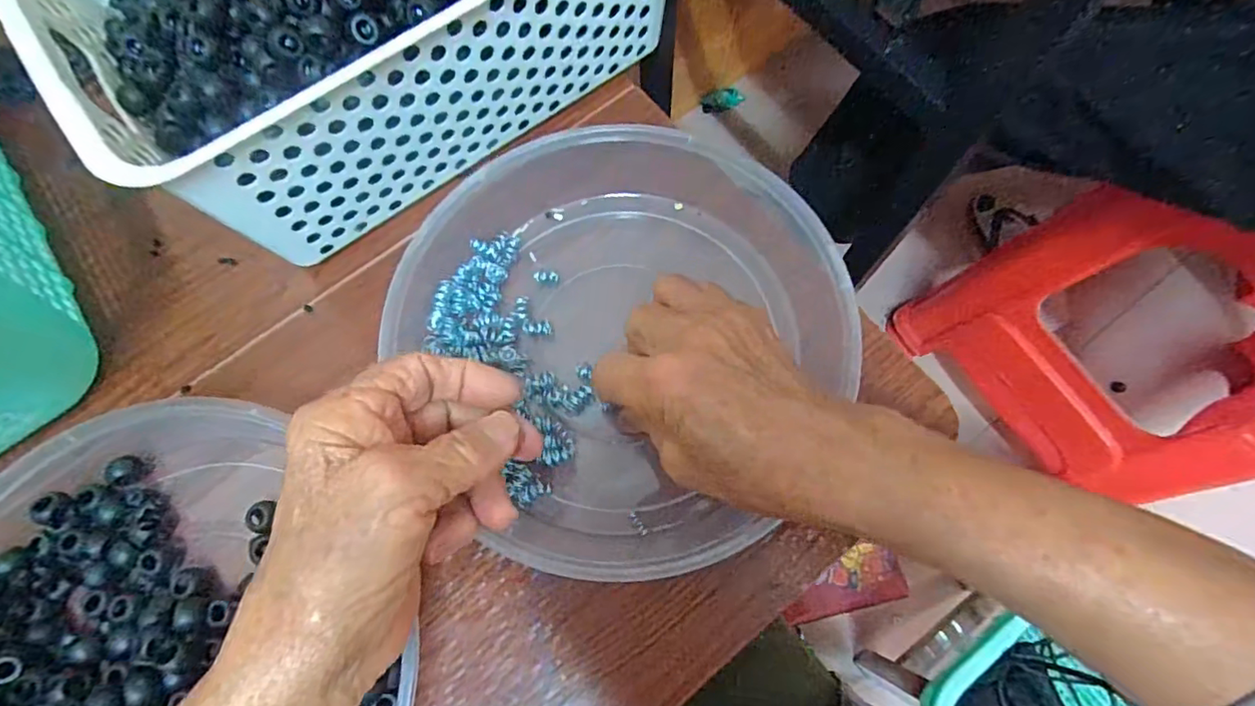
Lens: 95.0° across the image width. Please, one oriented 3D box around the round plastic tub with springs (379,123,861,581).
[{"bbox_3d":[-0.004,-0.013,0.304,0.217,0.057,0.240,-18,74,-5],"label":"round plastic tub with springs"}]

